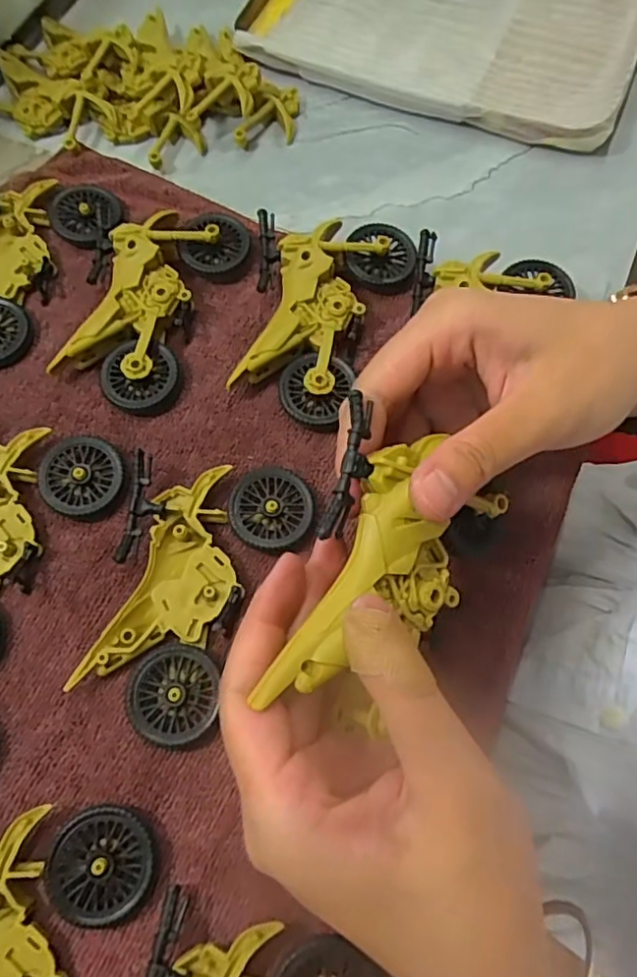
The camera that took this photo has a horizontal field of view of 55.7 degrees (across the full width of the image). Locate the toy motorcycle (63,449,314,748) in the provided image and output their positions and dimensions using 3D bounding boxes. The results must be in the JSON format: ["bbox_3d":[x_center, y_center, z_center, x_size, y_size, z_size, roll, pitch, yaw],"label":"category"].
[{"bbox_3d":[-0.054,0.040,0.251,0.072,0.015,0.115,17,70,6],"label":"toy motorcycle"}]

